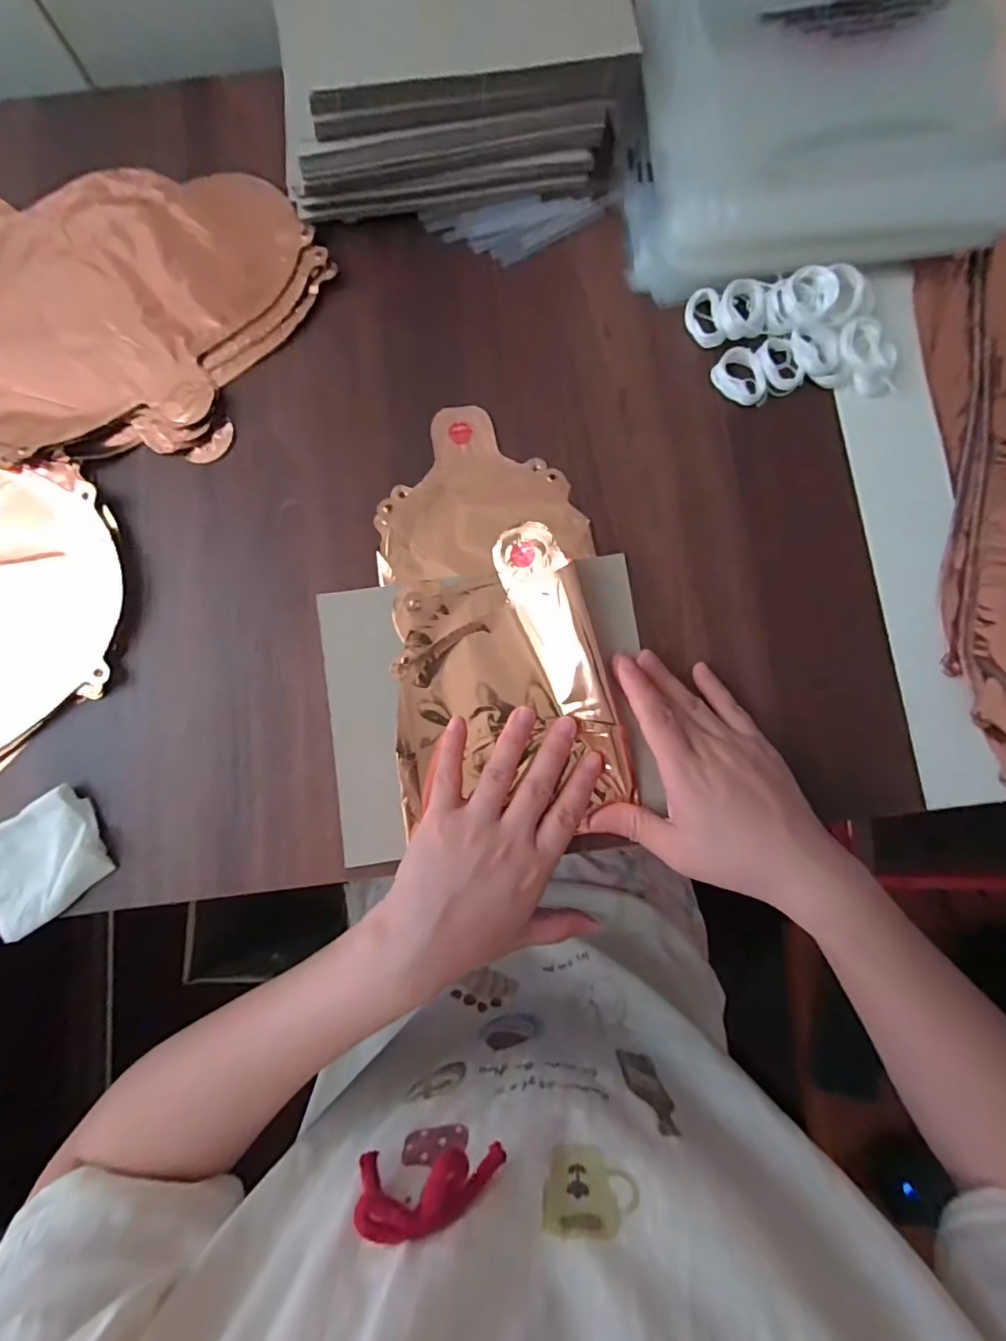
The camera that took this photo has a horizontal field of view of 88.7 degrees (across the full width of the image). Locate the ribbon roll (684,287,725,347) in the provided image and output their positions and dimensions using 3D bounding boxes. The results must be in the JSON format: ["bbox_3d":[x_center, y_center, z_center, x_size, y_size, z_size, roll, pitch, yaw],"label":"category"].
[{"bbox_3d":[0.133,-0.231,0.340,0.021,0.008,0.037,-8,82,0],"label":"ribbon roll"}]

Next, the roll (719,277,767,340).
[{"bbox_3d":[0.157,-0.237,0.337,0.030,0.010,0.037,-2,82,1],"label":"roll"}]

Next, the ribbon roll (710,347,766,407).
[{"bbox_3d":[0.155,-0.191,0.335,0.037,0.007,0.030,42,85,6],"label":"ribbon roll"}]

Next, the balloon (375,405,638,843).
[{"bbox_3d":[-0.007,-0.043,0.316,0.132,0.023,0.247,-8,82,0],"label":"balloon"}]

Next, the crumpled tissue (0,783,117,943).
[{"bbox_3d":[-0.273,0.113,0.306,0.071,0.013,0.064,-33,83,-4],"label":"crumpled tissue"}]

